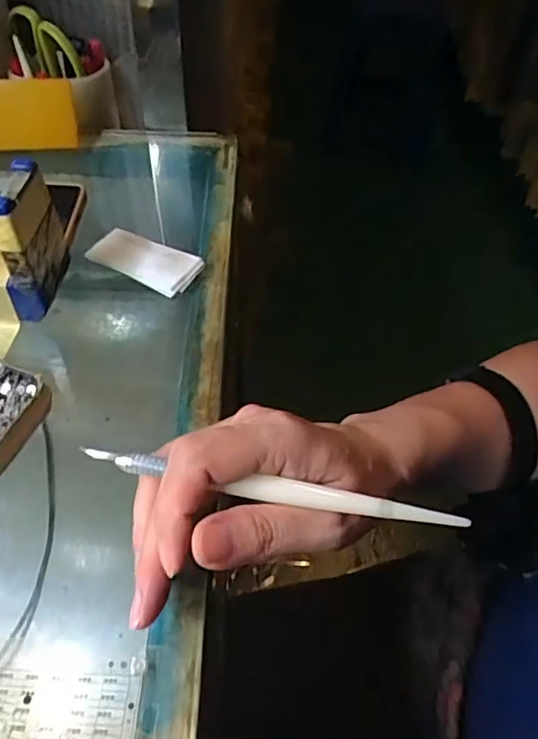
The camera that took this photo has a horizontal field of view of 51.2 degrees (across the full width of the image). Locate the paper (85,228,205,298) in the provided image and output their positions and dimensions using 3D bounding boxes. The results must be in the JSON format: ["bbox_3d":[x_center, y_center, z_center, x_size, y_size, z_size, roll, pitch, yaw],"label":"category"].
[{"bbox_3d":[-0.080,-0.071,0.363,0.070,0.007,0.037,23,54,15],"label":"paper"}]

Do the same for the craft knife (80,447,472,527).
[{"bbox_3d":[0.001,0.045,0.218,0.148,0.005,0.007,10,51,4],"label":"craft knife"}]

